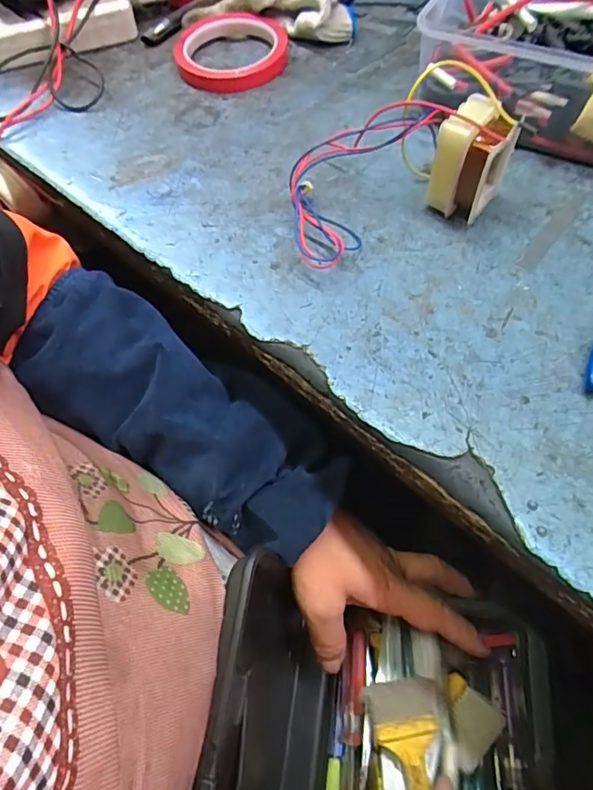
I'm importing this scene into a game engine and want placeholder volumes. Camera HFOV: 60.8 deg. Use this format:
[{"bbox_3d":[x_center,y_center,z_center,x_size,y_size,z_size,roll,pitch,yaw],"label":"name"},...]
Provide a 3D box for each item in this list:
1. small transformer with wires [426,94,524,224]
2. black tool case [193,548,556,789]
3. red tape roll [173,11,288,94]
[{"bbox_3d":[0.109,-0.145,0.315,0.039,0.065,0.036,25,65,17],"label":"small transformer with wires"},{"bbox_3d":[0.060,0.233,0.292,0.210,0.169,0.236,8,61,9],"label":"black tool case"},{"bbox_3d":[-0.058,-0.303,0.442,0.097,0.022,0.096,-2,60,3],"label":"red tape roll"}]

